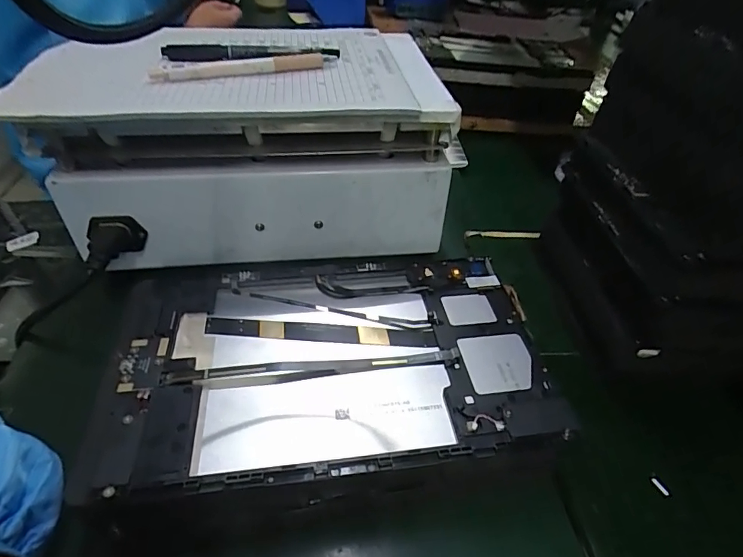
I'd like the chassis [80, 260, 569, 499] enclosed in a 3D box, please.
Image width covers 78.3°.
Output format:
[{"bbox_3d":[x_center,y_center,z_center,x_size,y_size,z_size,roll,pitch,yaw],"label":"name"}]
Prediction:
[{"bbox_3d":[-0.033,0.043,0.274,0.256,0.010,0.153,-3,42,-7],"label":"chassis"}]

